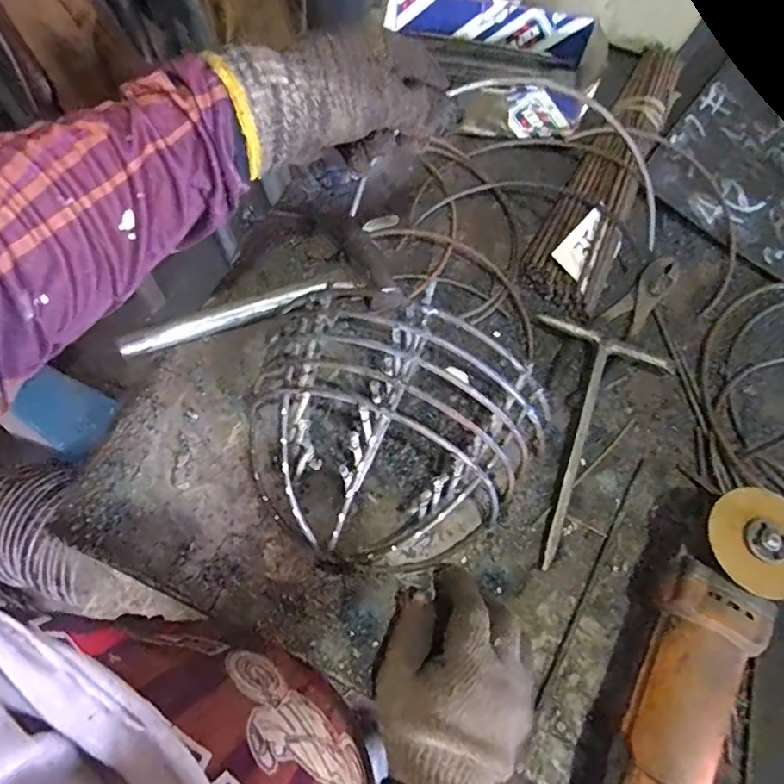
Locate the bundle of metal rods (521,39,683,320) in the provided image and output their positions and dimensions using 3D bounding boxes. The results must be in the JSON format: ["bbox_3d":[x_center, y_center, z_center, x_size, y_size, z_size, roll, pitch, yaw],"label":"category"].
[{"bbox_3d":[0.240,-0.237,0.584,0.078,0.036,0.353,27,69,8],"label":"bundle of metal rods"}]

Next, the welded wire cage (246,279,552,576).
[{"bbox_3d":[-0.005,0.031,0.416,0.215,0.110,0.197,1,68,-2],"label":"welded wire cage"}]

